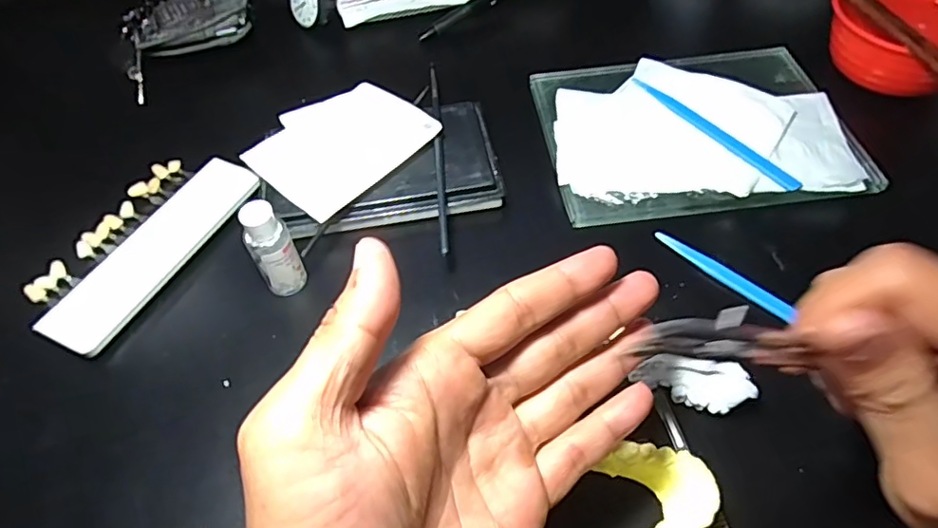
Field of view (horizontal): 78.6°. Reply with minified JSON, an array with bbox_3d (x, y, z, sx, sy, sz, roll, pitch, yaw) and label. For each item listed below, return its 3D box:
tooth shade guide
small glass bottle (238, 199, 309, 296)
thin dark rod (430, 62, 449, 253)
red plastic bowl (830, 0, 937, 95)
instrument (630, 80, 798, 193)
[{"bbox_3d":[-0.205,-0.015,0.361,0.076,0.011,0.145,24,62,19],"label":"tooth shade guide"},{"bbox_3d":[-0.107,-0.007,0.314,0.022,0.057,0.022,-1,54,2],"label":"small glass bottle"},{"bbox_3d":[-0.020,-0.077,0.373,0.006,0.006,0.173,-6,57,1],"label":"thin dark rod"},{"bbox_3d":[0.314,-0.165,0.408,0.101,0.049,0.101,-1,54,2],"label":"red plastic bowl"},{"bbox_3d":[0.163,-0.090,0.385,0.010,0.004,0.133,-32,60,-15],"label":"instrument"}]

